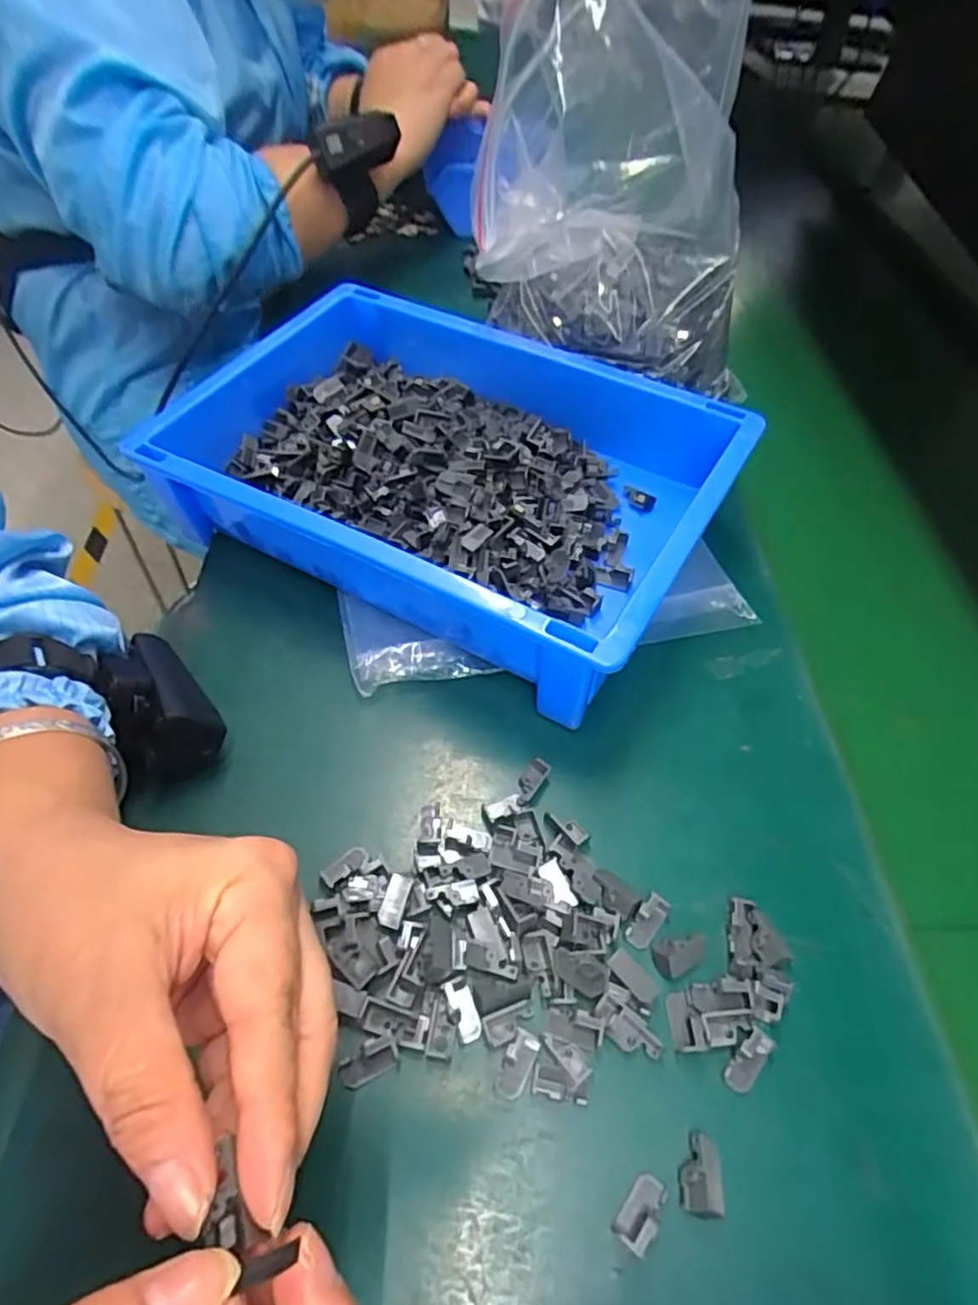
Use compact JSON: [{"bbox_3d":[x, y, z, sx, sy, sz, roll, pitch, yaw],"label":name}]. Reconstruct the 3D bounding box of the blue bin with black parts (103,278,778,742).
[{"bbox_3d":[-0.024,-0.109,0.389,0.294,0.075,0.204,28,56,14],"label":"blue bin with black parts"}]

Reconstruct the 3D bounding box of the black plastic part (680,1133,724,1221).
[{"bbox_3d":[0.074,0.180,0.226,0.014,0.005,0.022,12,53,3],"label":"black plastic part"}]

